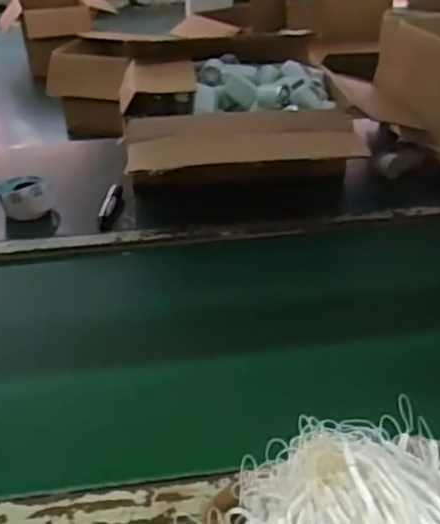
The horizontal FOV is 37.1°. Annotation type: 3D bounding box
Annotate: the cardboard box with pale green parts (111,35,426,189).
[{"bbox_3d":[0.088,-0.226,1.048,0.475,0.173,0.341,-4,32,-6],"label":"cardboard box with pale green parts"}]

